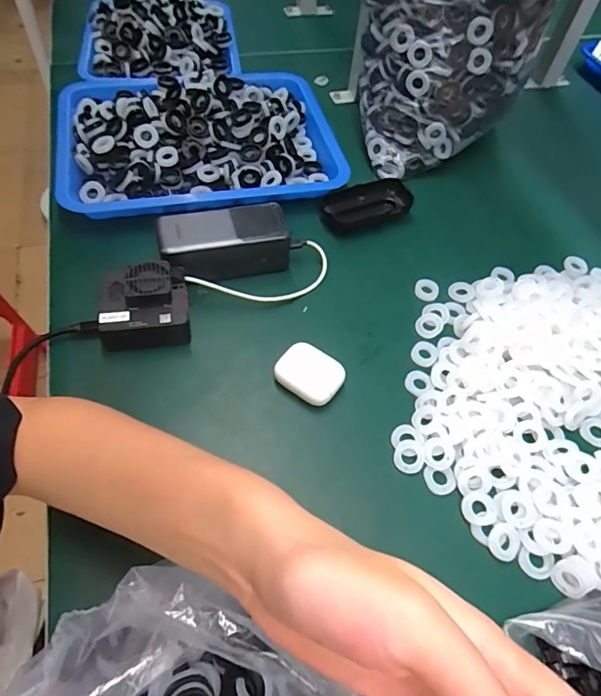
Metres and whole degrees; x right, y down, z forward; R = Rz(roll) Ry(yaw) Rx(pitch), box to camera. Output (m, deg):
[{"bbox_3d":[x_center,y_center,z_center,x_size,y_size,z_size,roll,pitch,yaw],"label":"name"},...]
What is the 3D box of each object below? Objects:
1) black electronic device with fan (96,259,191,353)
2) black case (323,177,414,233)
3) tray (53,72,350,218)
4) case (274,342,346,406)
[{"bbox_3d":[-0.143,-0.041,0.432,0.077,0.042,0.066,-7,57,-9],"label":"black electronic device with fan"},{"bbox_3d":[0.080,-0.169,0.558,0.114,0.022,0.051,-19,59,-17],"label":"black case"},{"bbox_3d":[-0.117,-0.264,0.568,0.338,0.037,0.250,-12,58,-13],"label":"tray"},{"bbox_3d":[0.007,0.025,0.423,0.057,0.025,0.043,30,59,15],"label":"case"}]

